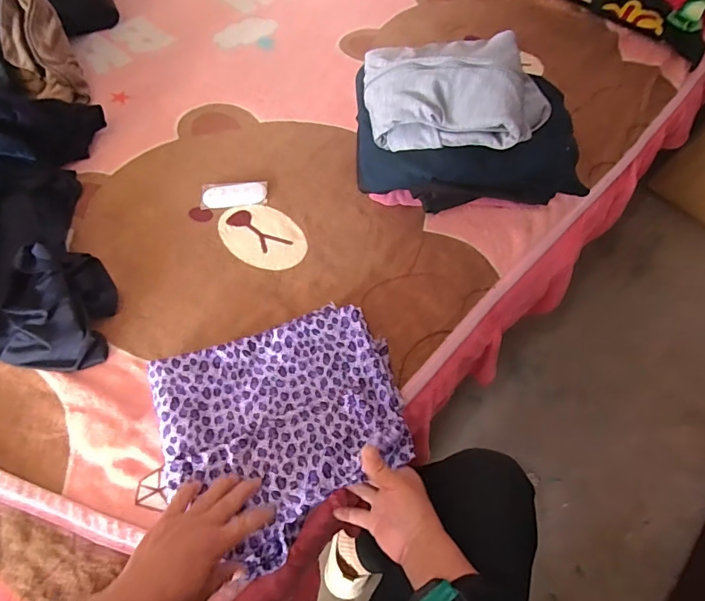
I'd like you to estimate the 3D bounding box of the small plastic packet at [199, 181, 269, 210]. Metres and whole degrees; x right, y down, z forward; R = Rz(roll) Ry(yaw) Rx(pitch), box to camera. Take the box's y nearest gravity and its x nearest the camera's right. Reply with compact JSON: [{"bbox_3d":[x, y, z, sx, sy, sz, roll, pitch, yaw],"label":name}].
[{"bbox_3d":[-0.183,-0.166,0.703,0.099,0.007,0.046,-5,62,-7],"label":"small plastic packet"}]

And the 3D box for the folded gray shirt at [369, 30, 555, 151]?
[{"bbox_3d":[0.148,-0.293,0.618,0.259,0.072,0.209,3,62,-2],"label":"folded gray shirt"}]

